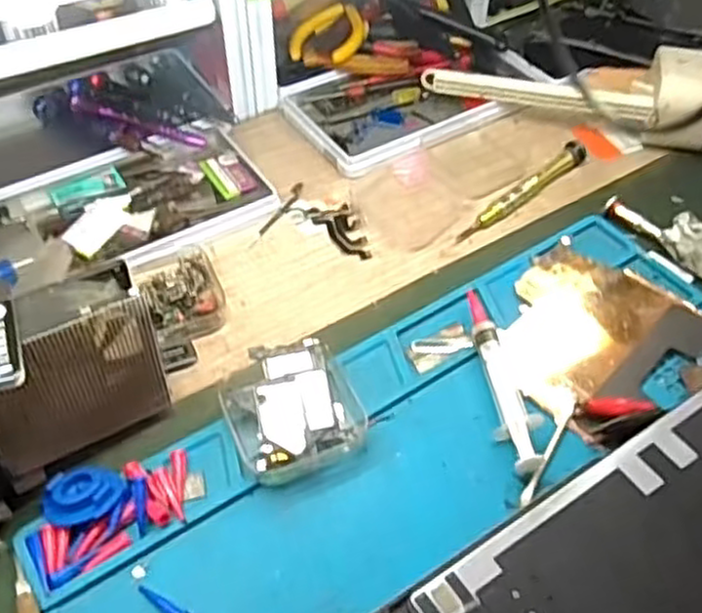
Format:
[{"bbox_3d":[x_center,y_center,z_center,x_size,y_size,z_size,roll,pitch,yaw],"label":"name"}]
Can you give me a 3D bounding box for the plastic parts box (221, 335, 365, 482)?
[{"bbox_3d":[-0.028,0.051,0.368,0.063,0.024,0.063,-19,53,-17],"label":"plastic parts box"}]

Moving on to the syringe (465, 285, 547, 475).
[{"bbox_3d":[0.080,0.035,0.387,0.020,0.014,0.109,-3,50,-4],"label":"syringe"}]

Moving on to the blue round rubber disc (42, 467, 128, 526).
[{"bbox_3d":[-0.122,0.086,0.339,0.037,0.009,0.027,1,50,0],"label":"blue round rubber disc"}]

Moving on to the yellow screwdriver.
[{"bbox_3d":[0.116,-0.077,0.494,0.122,0.014,0.015,-35,59,-27],"label":"yellow screwdriver"}]

